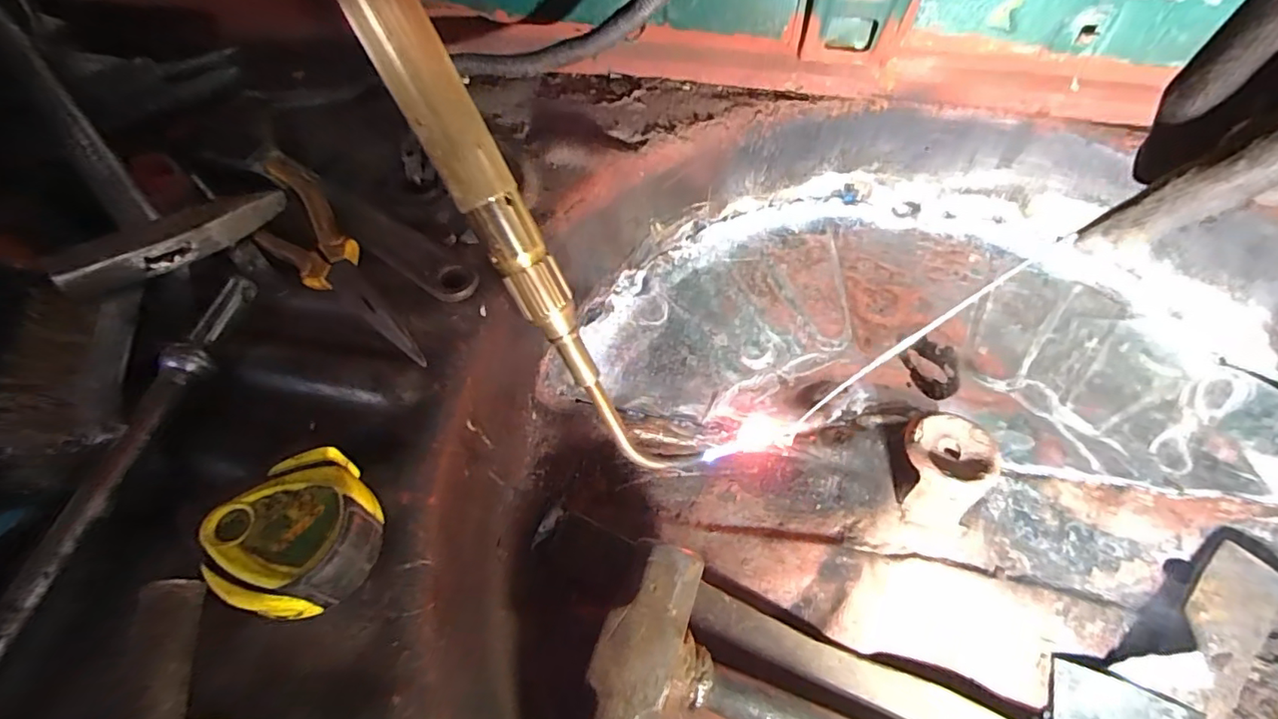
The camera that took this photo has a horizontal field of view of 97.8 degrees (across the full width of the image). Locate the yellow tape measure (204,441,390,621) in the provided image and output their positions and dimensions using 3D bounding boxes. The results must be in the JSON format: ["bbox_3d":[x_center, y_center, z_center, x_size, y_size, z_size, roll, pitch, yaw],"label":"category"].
[{"bbox_3d":[-0.146,0.079,0.249,0.056,0.042,0.063,32,63,21],"label":"yellow tape measure"}]

